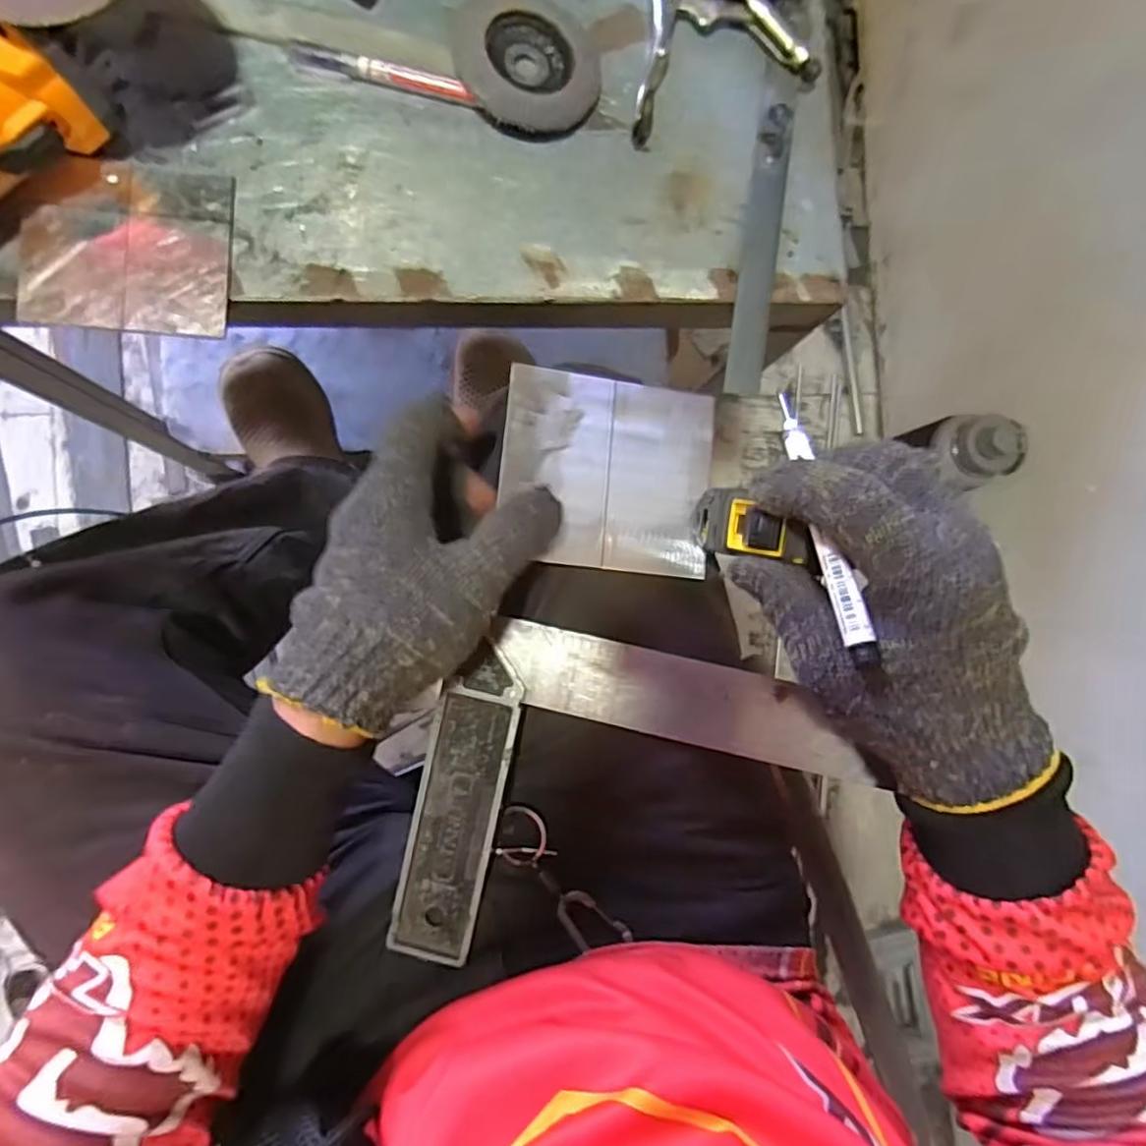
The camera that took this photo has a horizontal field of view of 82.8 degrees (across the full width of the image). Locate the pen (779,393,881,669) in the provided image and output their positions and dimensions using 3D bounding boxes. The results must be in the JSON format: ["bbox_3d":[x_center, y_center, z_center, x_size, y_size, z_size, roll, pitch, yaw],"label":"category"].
[{"bbox_3d":[0.103,-0.024,0.273,0.009,0.007,0.122,-4,66,-8],"label":"pen"}]

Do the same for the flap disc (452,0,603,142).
[{"bbox_3d":[-0.027,-0.326,0.411,0.091,0.016,0.094,2,88,-8],"label":"flap disc"}]

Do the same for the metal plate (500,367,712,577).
[{"bbox_3d":[0.018,-0.052,0.341,0.109,0.007,0.099,6,87,-8],"label":"metal plate"}]

